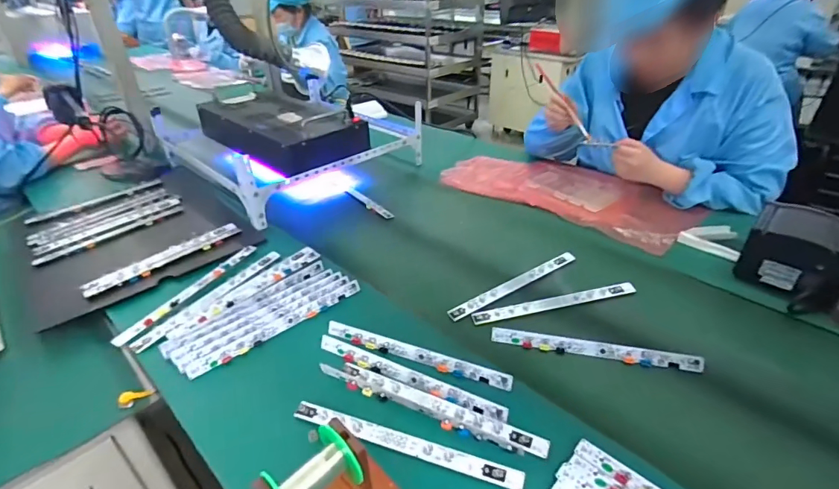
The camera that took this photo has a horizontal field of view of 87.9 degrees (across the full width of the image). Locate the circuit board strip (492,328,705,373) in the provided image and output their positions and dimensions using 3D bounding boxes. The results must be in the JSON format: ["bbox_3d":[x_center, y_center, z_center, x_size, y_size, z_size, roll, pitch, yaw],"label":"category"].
[{"bbox_3d":[0.257,0.153,0.643,0.290,0.015,0.022,6,34,11],"label":"circuit board strip"}]

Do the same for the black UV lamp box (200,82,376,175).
[{"bbox_3d":[-0.372,-0.321,1.164,0.253,0.091,0.476,-27,41,-34],"label":"black UV lamp box"}]

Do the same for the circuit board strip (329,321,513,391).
[{"bbox_3d":[-0.009,0.158,0.640,0.289,0.008,0.024,13,36,21],"label":"circuit board strip"}]

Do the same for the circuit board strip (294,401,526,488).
[{"bbox_3d":[-0.022,0.239,0.524,0.288,0.009,0.023,10,35,17],"label":"circuit board strip"}]

